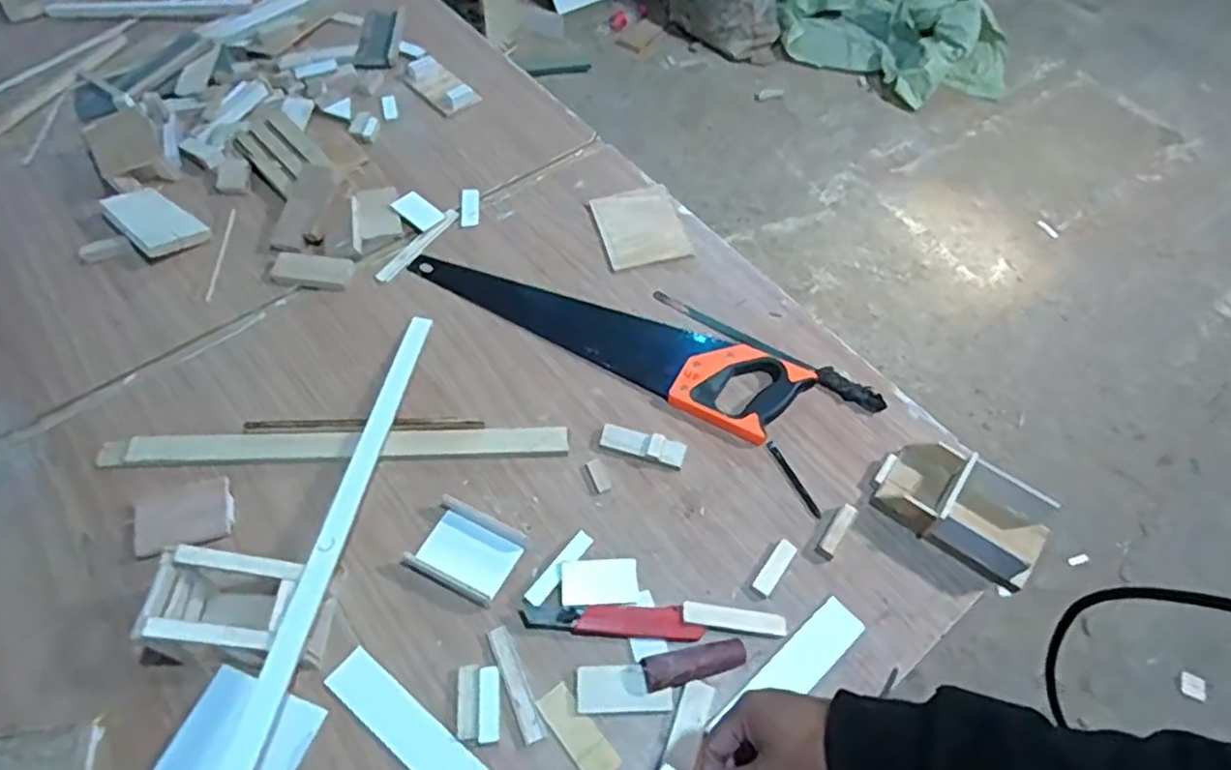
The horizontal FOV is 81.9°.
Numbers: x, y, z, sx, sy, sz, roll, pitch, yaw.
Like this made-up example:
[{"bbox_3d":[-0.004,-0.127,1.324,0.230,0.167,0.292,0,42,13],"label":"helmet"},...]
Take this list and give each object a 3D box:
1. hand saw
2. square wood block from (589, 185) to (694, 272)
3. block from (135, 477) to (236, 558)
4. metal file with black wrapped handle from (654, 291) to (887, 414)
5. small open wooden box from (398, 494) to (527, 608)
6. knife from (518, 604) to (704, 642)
[{"bbox_3d":[-0.014,-0.086,0.891,0.501,0.026,0.124,28,61,16],"label":"hand saw"},{"bbox_3d":[0.036,-0.220,0.984,0.112,0.011,0.135,-13,59,-9],"label":"square wood block"},{"bbox_3d":[-0.444,0.138,0.734,0.090,0.012,0.068,-19,60,-13],"label":"block"},{"bbox_3d":[0.185,-0.049,0.881,0.313,0.018,0.025,29,62,16],"label":"metal file with black wrapped handle"},{"bbox_3d":[-0.150,0.167,0.723,0.100,0.021,0.084,23,60,13],"label":"small open wooden box"},{"bbox_3d":[-0.003,0.228,0.691,0.172,0.014,0.030,4,58,1],"label":"knife"}]

